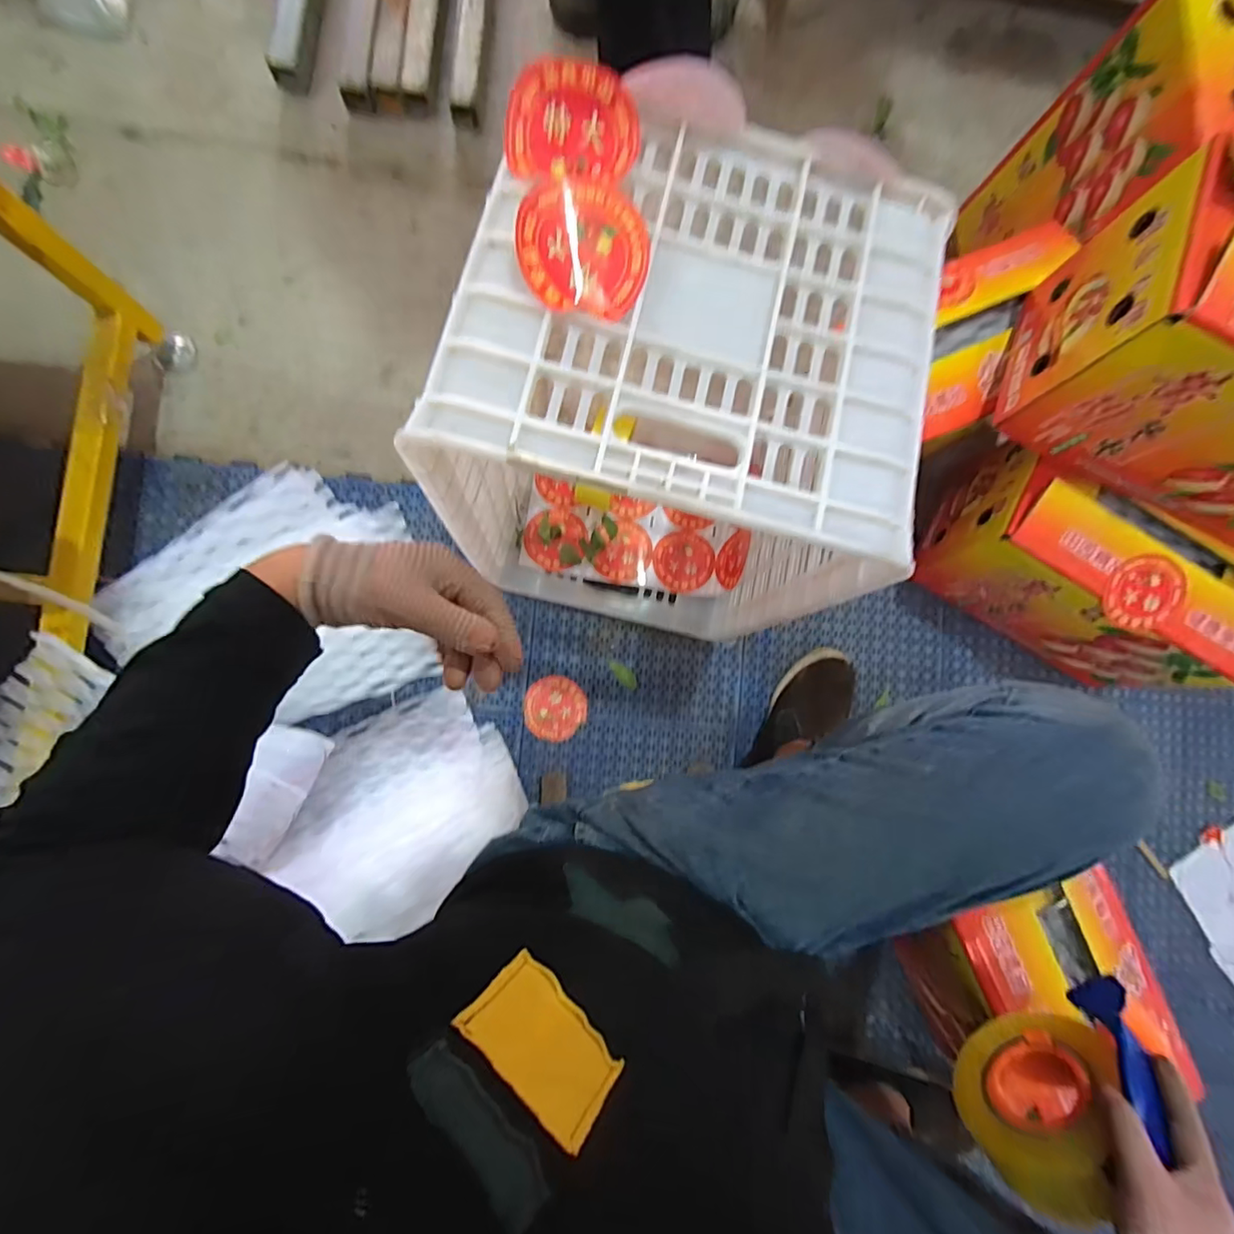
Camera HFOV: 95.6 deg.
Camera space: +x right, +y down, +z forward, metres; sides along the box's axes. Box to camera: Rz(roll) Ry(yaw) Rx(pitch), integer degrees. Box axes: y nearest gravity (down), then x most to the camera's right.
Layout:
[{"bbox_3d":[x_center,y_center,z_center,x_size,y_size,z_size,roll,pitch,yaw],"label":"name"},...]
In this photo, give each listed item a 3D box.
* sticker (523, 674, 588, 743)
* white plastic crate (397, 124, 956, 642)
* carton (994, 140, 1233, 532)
[{"bbox_3d":[-0.086,0.129,0.787,0.085,0.005,0.088,0,86,-5],"label":"sticker"},{"bbox_3d":[0.036,-0.170,0.585,0.324,0.474,0.301,14,85,-4],"label":"white plastic crate"},{"bbox_3d":[0.620,-0.239,0.541,0.347,0.206,0.182,23,84,-3],"label":"carton"}]

